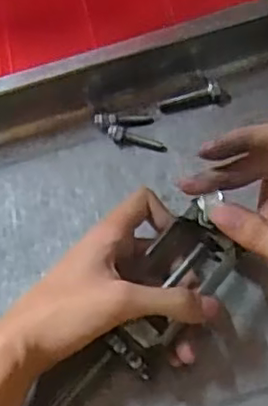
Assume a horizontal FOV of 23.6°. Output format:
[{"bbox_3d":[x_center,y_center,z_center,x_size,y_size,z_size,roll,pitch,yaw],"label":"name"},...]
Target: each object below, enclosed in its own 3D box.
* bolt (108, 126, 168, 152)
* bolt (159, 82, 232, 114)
[{"bbox_3d":[0.002,-0.045,0.461,0.043,0.011,0.011,15,78,5],"label":"bolt"},{"bbox_3d":[0.045,-0.077,0.467,0.052,0.012,0.012,-9,77,0],"label":"bolt"}]

